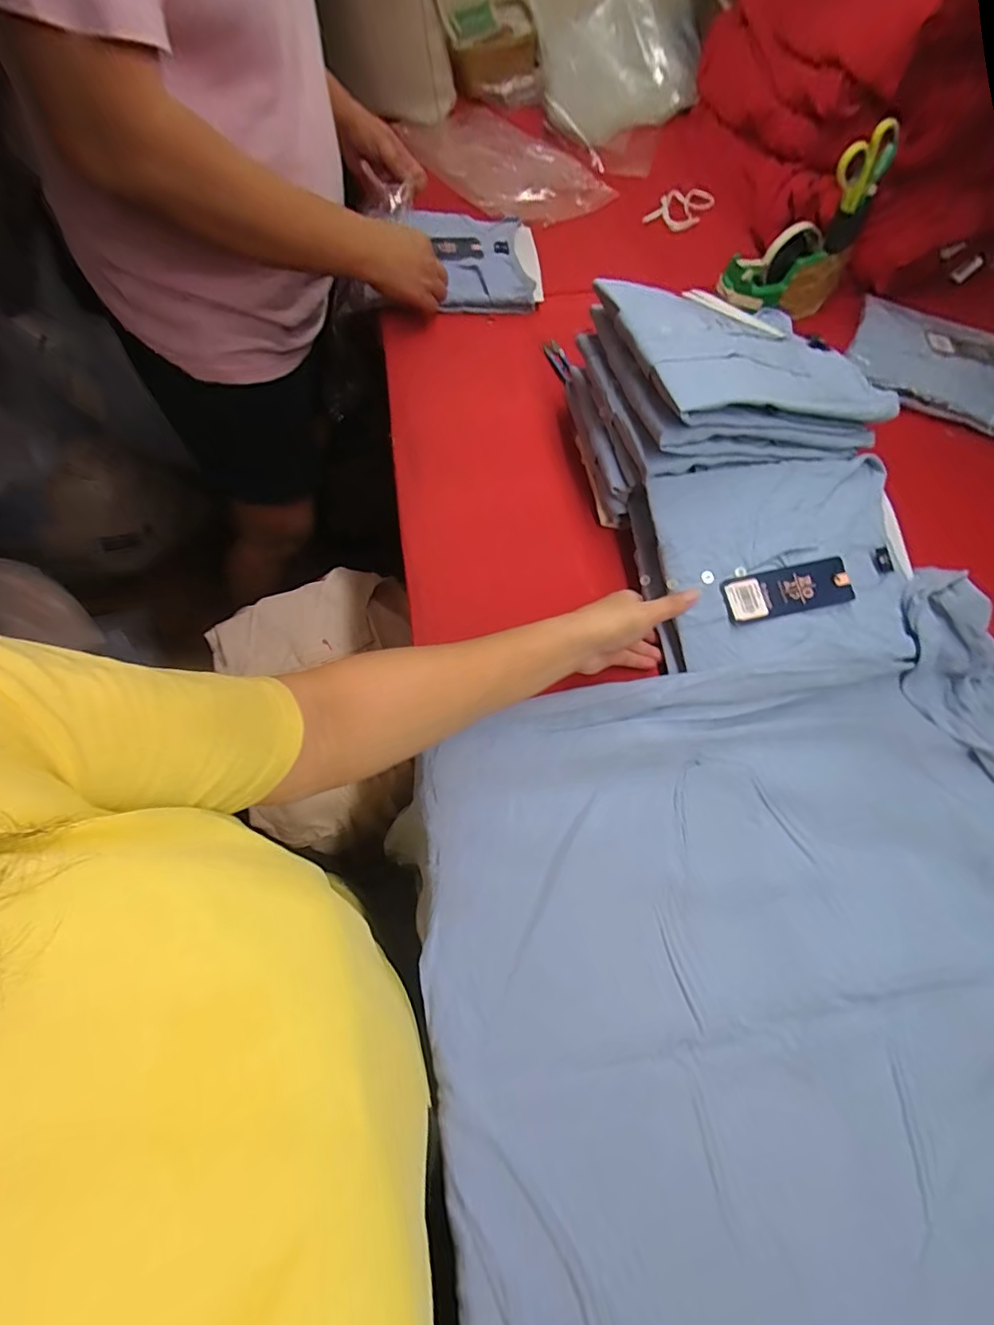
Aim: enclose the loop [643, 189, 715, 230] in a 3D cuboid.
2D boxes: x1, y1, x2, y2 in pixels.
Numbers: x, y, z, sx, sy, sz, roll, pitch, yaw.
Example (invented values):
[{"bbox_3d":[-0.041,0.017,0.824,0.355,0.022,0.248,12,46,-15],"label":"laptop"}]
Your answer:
[{"bbox_3d":[0.321,-0.797,0.916,0.082,0.011,0.130,31,75,10],"label":"loop"}]

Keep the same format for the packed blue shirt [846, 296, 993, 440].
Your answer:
[{"bbox_3d":[0.617,-0.399,0.700,0.258,0.022,0.229,24,64,6],"label":"packed blue shirt"}]

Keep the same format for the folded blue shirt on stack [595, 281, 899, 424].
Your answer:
[{"bbox_3d":[0.256,-0.314,0.526,0.265,0.022,0.183,-5,60,-20],"label":"folded blue shirt on stack"}]

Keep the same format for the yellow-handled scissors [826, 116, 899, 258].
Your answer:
[{"bbox_3d":[0.474,-0.619,0.681,0.065,0.124,0.016,-15,58,10],"label":"yellow-handled scissors"}]

